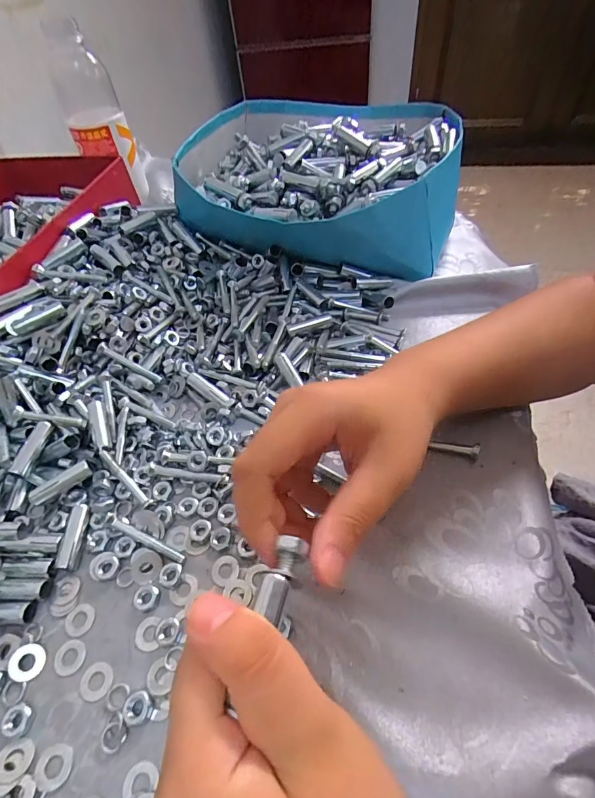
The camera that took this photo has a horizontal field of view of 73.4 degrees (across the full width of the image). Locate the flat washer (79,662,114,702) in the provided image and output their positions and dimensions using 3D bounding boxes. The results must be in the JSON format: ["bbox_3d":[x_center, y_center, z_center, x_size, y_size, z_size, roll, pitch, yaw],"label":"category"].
[{"bbox_3d":[-0.103,0.145,0.205,0.017,0.004,0.016,-3,49,3],"label":"flat washer"}]

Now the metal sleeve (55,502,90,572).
[{"bbox_3d":[-0.140,0.085,0.249,0.010,0.006,0.041,-7,50,0],"label":"metal sleeve"}]

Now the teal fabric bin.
[{"bbox_3d":[0.024,-0.240,0.433,0.275,0.085,0.277,8,52,13],"label":"teal fabric bin"}]

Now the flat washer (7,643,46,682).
[{"bbox_3d":[-0.143,0.139,0.211,0.017,0.004,0.016,-2,52,3],"label":"flat washer"}]

